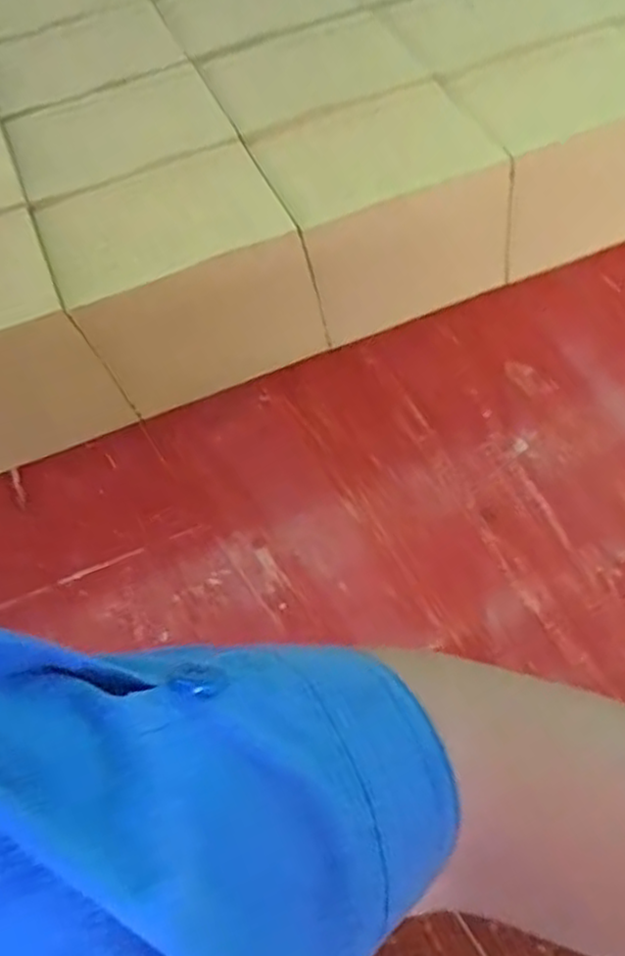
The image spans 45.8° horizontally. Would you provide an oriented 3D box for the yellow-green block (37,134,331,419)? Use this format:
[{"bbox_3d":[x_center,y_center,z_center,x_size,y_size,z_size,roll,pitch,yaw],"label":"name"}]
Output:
[{"bbox_3d":[-0.096,-0.153,0.564,0.168,0.123,0.135,-24,58,-10],"label":"yellow-green block"}]

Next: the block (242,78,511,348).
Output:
[{"bbox_3d":[0.049,-0.209,0.596,0.168,0.119,0.137,-23,58,-10],"label":"block"}]

